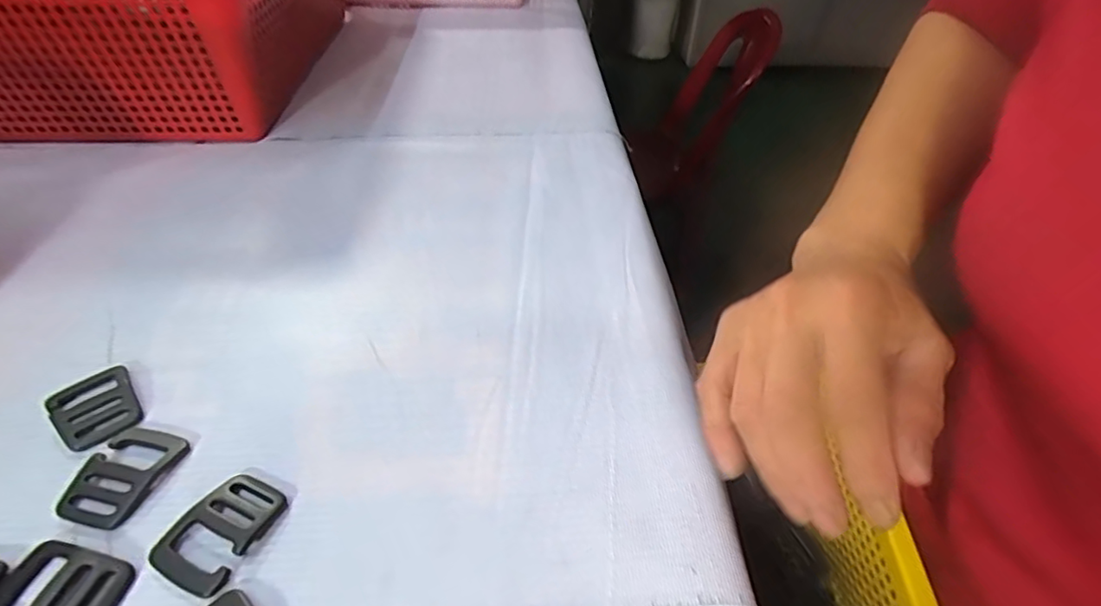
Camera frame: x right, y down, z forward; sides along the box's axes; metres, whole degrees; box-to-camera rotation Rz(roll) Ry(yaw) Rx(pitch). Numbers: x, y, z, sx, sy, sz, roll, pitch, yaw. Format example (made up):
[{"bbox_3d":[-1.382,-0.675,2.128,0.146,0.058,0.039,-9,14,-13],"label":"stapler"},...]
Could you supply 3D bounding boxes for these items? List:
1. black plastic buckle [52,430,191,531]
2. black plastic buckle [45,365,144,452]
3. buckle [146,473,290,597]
[{"bbox_3d":[-0.175,0.069,0.234,0.032,0.007,0.043,12,43,12],"label":"black plastic buckle"},{"bbox_3d":[-0.205,0.046,0.258,0.043,0.007,0.032,32,51,30],"label":"black plastic buckle"},{"bbox_3d":[-0.125,0.085,0.218,0.031,0.006,0.043,17,45,17],"label":"buckle"}]

